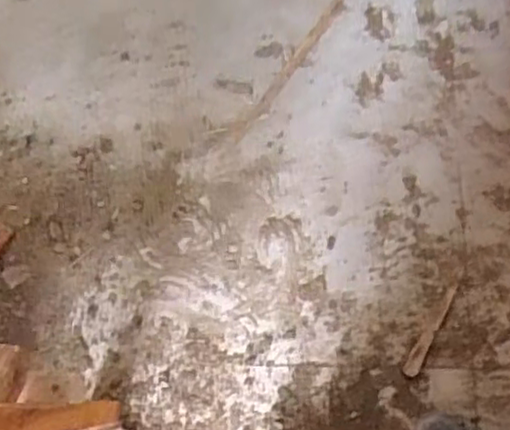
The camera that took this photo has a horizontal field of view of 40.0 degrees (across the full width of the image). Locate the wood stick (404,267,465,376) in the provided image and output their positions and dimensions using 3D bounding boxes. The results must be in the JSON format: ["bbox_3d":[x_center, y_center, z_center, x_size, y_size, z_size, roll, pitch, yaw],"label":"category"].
[{"bbox_3d":[0.318,0.187,1.224,0.025,0.010,0.213,30,75,9],"label":"wood stick"}]

